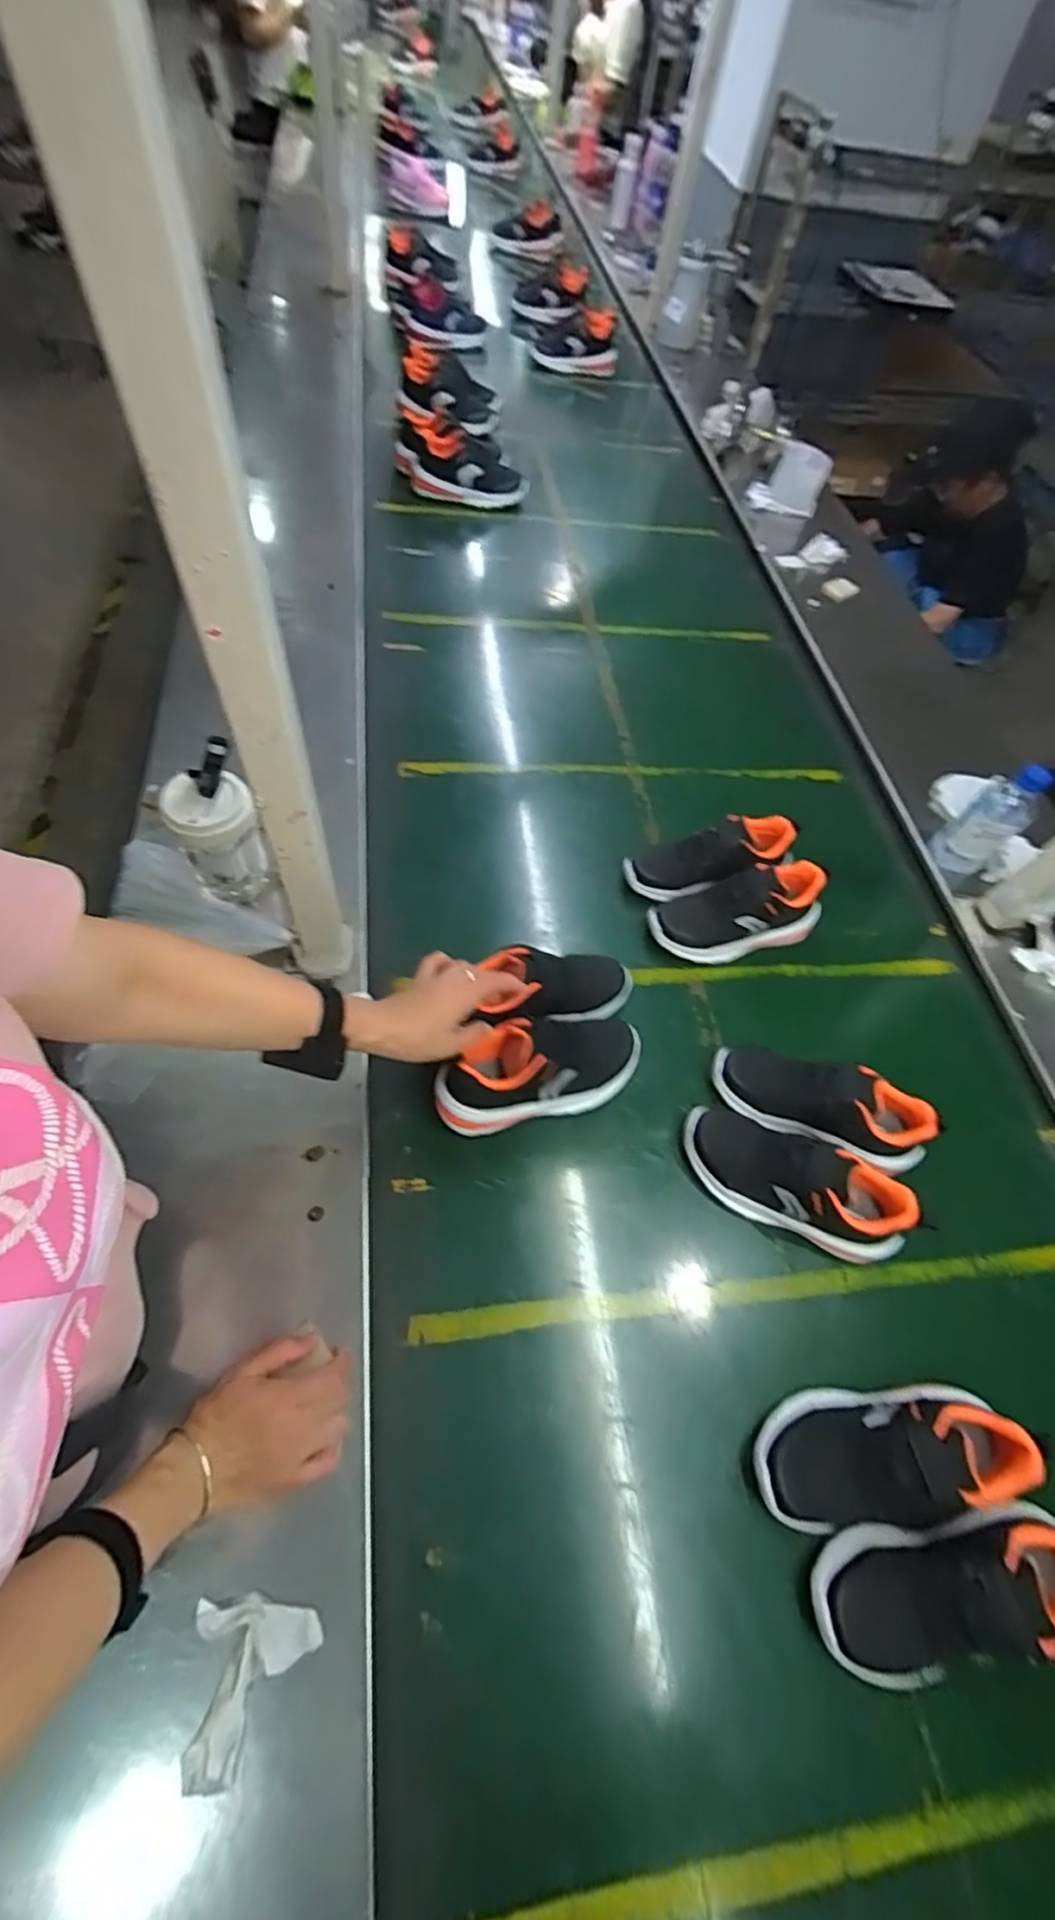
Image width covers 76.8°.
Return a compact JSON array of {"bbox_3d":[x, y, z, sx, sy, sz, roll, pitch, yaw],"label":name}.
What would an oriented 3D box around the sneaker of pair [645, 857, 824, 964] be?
[{"bbox_3d":[0.261,-0.053,0.834,0.212,0.105,0.081,-8,61,-12],"label":"sneaker of pair"}]

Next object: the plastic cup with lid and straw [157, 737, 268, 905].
[{"bbox_3d":[-0.336,-0.137,0.726,0.082,0.158,0.094,-17,63,-18],"label":"plastic cup with lid and straw"}]

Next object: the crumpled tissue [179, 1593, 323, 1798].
[{"bbox_3d":[-0.189,0.497,0.455,0.084,0.026,0.091,-2,60,-9],"label":"crumpled tissue"}]

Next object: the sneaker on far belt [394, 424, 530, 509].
[{"bbox_3d":[-0.142,-0.987,1.343,0.278,0.104,0.084,10,58,-2],"label":"sneaker on far belt"}]

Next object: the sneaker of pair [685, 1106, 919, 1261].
[{"bbox_3d":[0.261,0.219,0.658,0.215,0.096,0.078,26,59,8],"label":"sneaker of pair"}]

